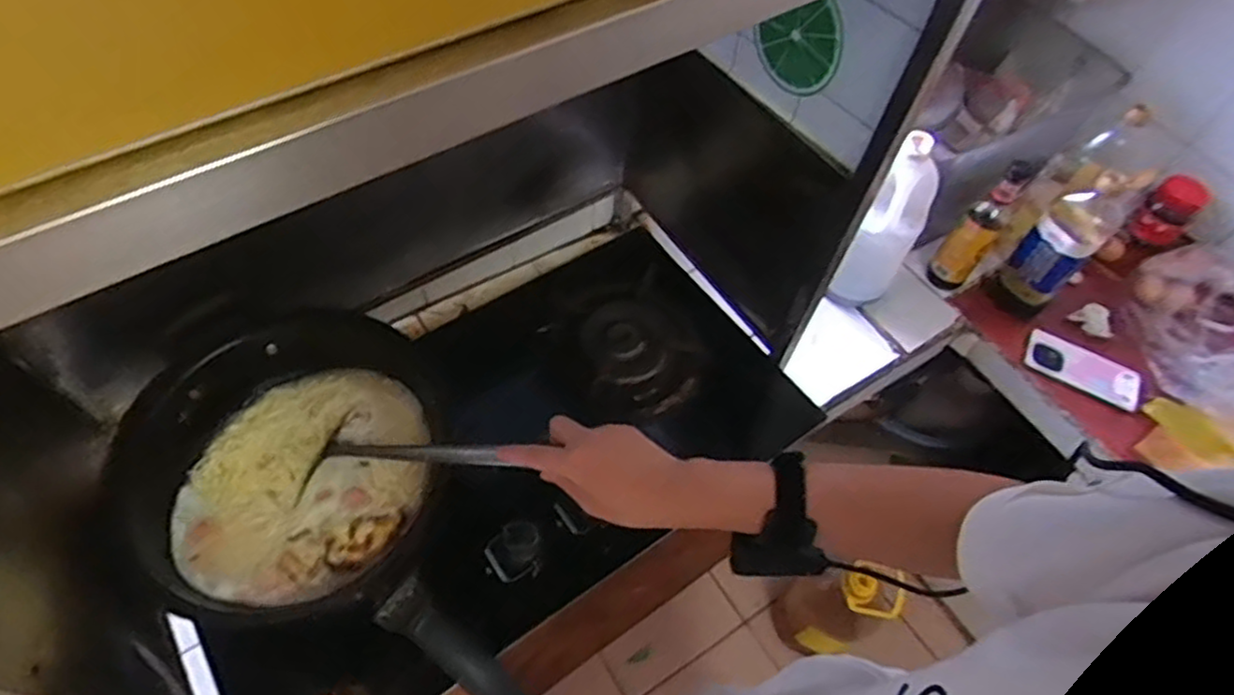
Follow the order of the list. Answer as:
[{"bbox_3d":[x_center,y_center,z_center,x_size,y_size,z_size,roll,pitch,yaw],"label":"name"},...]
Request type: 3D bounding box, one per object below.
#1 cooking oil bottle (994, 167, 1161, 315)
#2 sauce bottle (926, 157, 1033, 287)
[{"bbox_3d":[0.633,-0.147,1.006,0.086,0.247,0.070,39,63,19],"label":"cooking oil bottle"},{"bbox_3d":[0.533,-0.174,1.040,0.059,0.233,0.064,39,63,19],"label":"sauce bottle"}]

